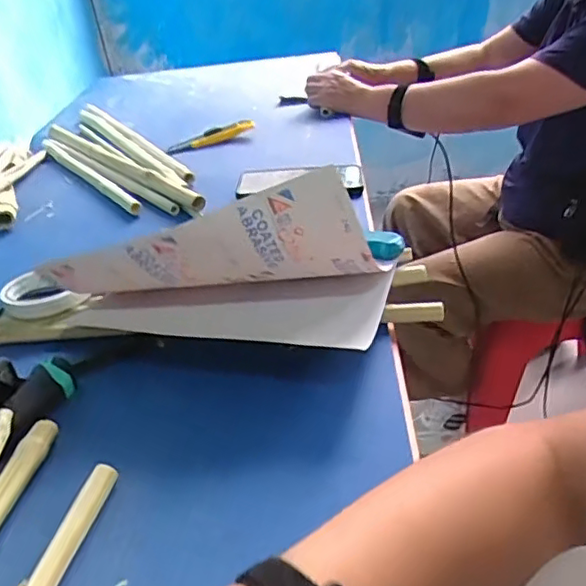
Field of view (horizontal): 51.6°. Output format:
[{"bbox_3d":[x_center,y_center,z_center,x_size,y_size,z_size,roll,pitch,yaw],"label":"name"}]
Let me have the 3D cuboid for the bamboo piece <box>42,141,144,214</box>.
[{"bbox_3d":[-0.313,-0.183,0.921,0.022,0.019,0.361,-29,39,-26],"label":"bamboo piece"}]

